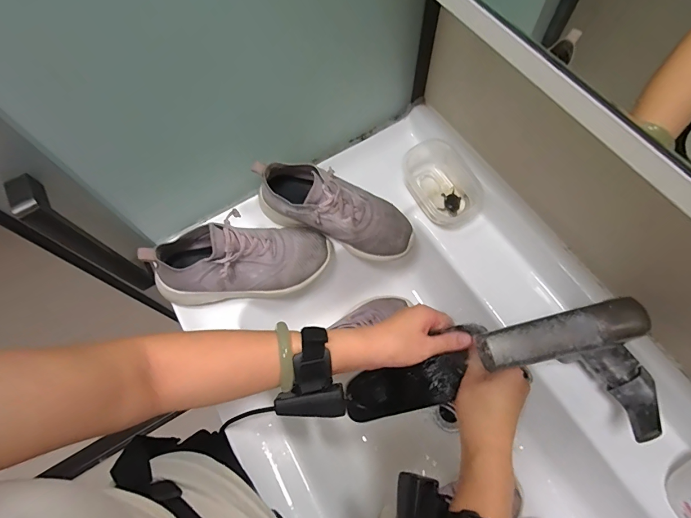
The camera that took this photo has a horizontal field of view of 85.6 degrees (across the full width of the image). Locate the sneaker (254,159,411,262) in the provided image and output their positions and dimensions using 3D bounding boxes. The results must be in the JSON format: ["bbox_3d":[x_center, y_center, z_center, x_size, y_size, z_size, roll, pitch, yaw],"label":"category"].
[{"bbox_3d":[-0.011,-0.070,0.514,0.223,0.084,0.083,25,69,-1],"label":"sneaker"}]

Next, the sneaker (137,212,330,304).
[{"bbox_3d":[-0.131,0.000,0.487,0.226,0.105,0.085,-5,66,-14],"label":"sneaker"}]

